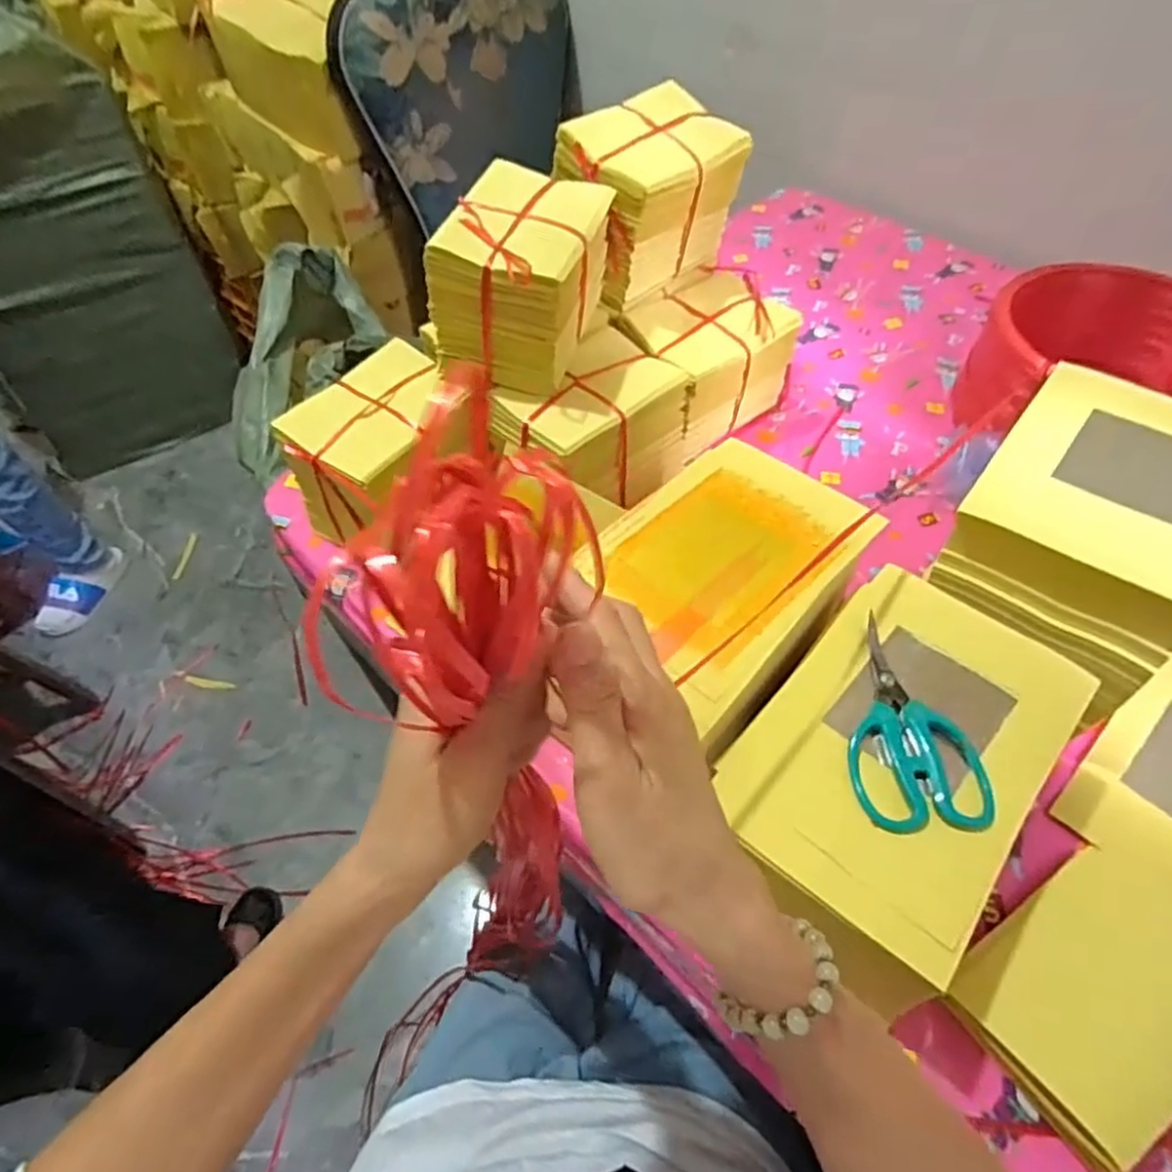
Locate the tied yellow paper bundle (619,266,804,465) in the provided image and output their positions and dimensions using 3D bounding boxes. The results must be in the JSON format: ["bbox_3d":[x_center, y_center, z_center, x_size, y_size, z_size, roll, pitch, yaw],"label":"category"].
[{"bbox_3d":[0.132,-0.254,0.786,0.172,0.121,0.137,-33,59,-21],"label":"tied yellow paper bundle"}]

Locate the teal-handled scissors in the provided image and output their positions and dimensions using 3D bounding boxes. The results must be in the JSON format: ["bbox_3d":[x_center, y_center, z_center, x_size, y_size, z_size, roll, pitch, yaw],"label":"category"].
[{"bbox_3d":[0.215,0.092,0.474,0.080,0.011,0.146,0,53,1],"label":"teal-handled scissors"}]

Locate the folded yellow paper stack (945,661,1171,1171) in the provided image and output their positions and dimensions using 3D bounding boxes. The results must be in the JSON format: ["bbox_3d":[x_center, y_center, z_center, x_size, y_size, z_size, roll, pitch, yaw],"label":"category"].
[{"bbox_3d":[0.424,0.202,0.496,0.407,0.033,0.157,-37,61,-23],"label":"folded yellow paper stack"}]

